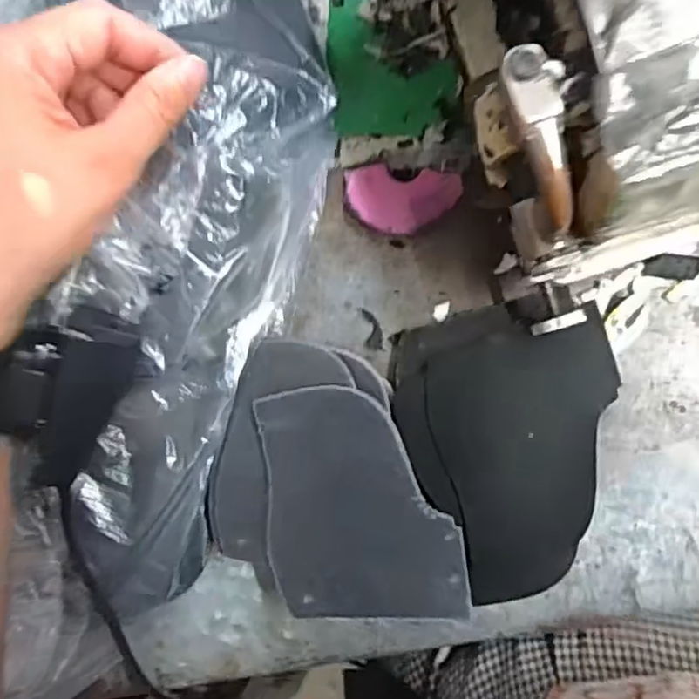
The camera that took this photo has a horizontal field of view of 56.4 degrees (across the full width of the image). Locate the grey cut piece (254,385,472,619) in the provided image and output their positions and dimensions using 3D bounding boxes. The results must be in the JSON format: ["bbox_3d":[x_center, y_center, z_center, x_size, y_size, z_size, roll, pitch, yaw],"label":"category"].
[{"bbox_3d":[0.006,0.074,0.315,0.091,0.004,0.110,-5,90,7],"label":"grey cut piece"}]

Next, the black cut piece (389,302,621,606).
[{"bbox_3d":[0.081,0.047,0.320,0.103,0.021,0.133,-14,89,6],"label":"black cut piece"}]

